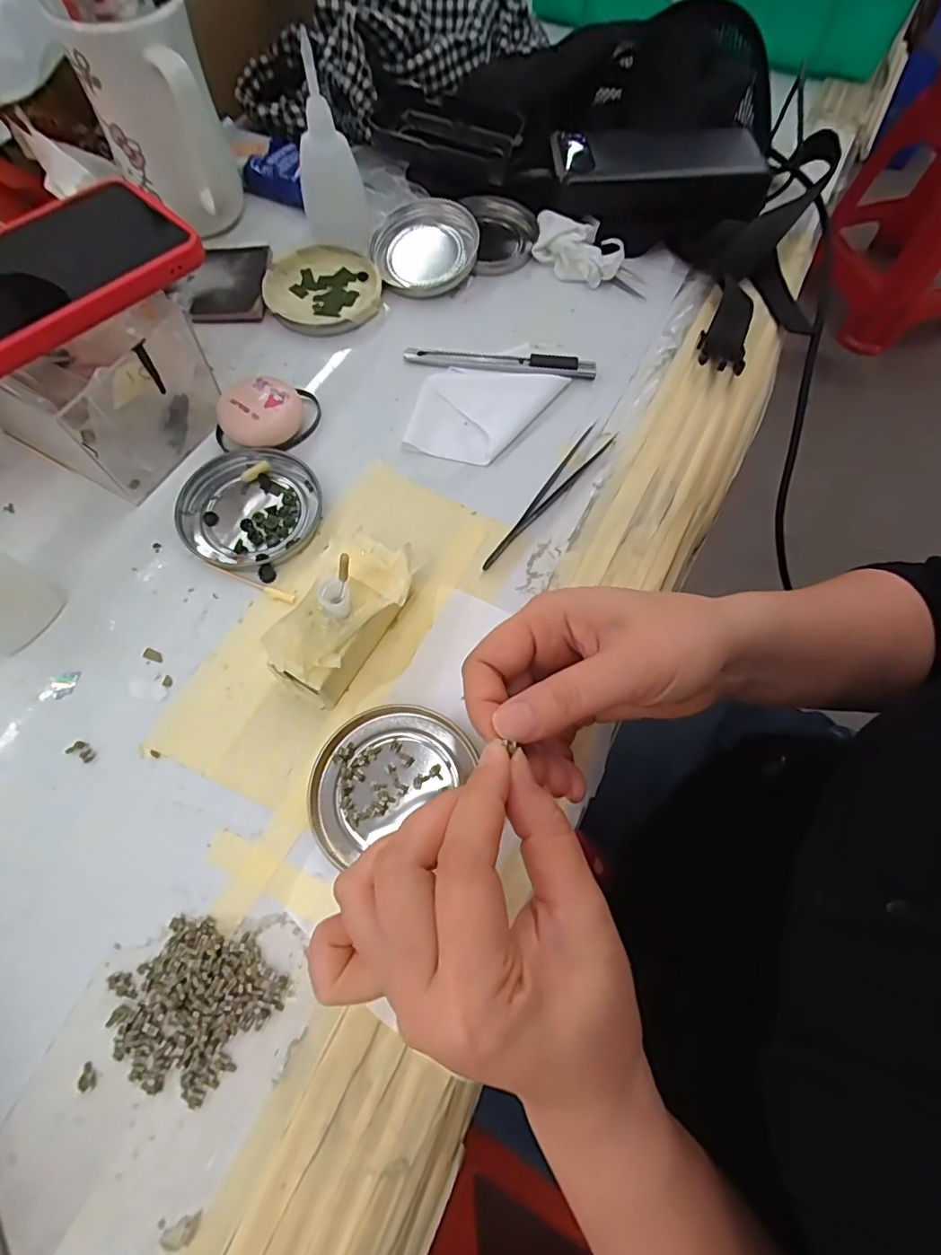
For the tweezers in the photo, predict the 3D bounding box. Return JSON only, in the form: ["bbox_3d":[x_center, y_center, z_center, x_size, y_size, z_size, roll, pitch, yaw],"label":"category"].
[{"bbox_3d":[0.044,-0.080,0.321,0.016,0.004,0.124,38,72,13],"label":"tweezers"}]

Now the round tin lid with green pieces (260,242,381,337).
[{"bbox_3d":[-0.104,-0.239,0.381,0.078,0.010,0.080,1,68,-1],"label":"round tin lid with green pieces"}]

